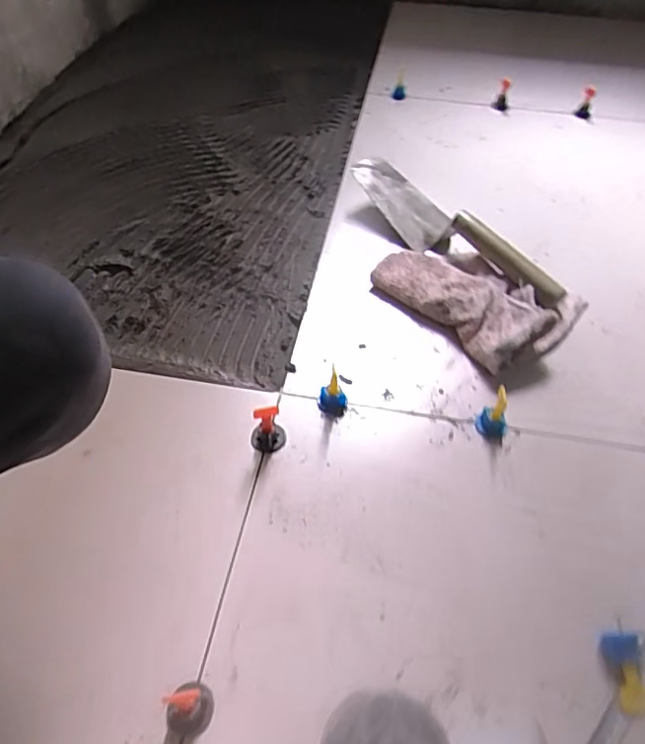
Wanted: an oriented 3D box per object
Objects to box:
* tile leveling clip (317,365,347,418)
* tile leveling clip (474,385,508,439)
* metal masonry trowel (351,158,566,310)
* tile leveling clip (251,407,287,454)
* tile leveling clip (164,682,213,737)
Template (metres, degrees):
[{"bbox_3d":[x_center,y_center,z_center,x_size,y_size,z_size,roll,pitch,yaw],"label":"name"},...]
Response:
[{"bbox_3d":[0.012,0.023,0.594,0.032,0.047,0.032,1,50,-1],"label":"tile leveling clip"},{"bbox_3d":[0.182,0.045,0.573,0.033,0.046,0.033,38,59,26],"label":"tile leveling clip"},{"bbox_3d":[0.175,-0.197,0.760,0.065,0.077,0.368,-33,58,-25],"label":"metal masonry trowel"},{"bbox_3d":[-0.056,0.058,0.560,0.035,0.051,0.029,-10,51,-9],"label":"tile leveling clip"},{"bbox_3d":[-0.099,0.250,0.408,0.034,0.037,0.031,1,50,-1],"label":"tile leveling clip"}]

